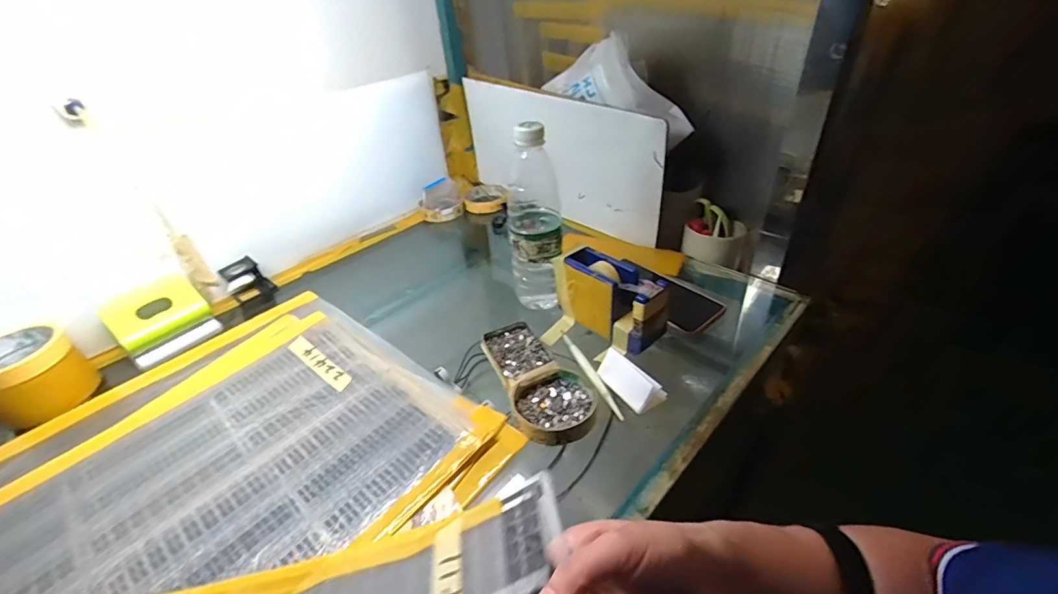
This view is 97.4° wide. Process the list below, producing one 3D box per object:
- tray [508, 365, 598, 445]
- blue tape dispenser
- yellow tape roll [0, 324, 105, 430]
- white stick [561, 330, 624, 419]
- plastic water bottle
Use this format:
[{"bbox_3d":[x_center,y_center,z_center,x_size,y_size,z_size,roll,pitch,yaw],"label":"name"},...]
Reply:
[{"bbox_3d":[0.025,0.104,0.456,0.082,0.019,0.082,-9,34,-2],"label":"tray"},{"bbox_3d":[0.093,0.003,0.532,0.052,0.081,0.129,-32,41,-31],"label":"blue tape dispenser"},{"bbox_3d":[-0.558,0.084,0.522,0.084,0.072,0.088,17,41,32],"label":"yellow tape roll"},{"bbox_3d":[0.063,0.076,0.499,0.010,0.010,0.147,-18,35,-14],"label":"white stick"},{"bbox_3d":[0.007,-0.092,0.554,0.057,0.222,0.065,-2,35,8],"label":"plastic water bottle"}]

